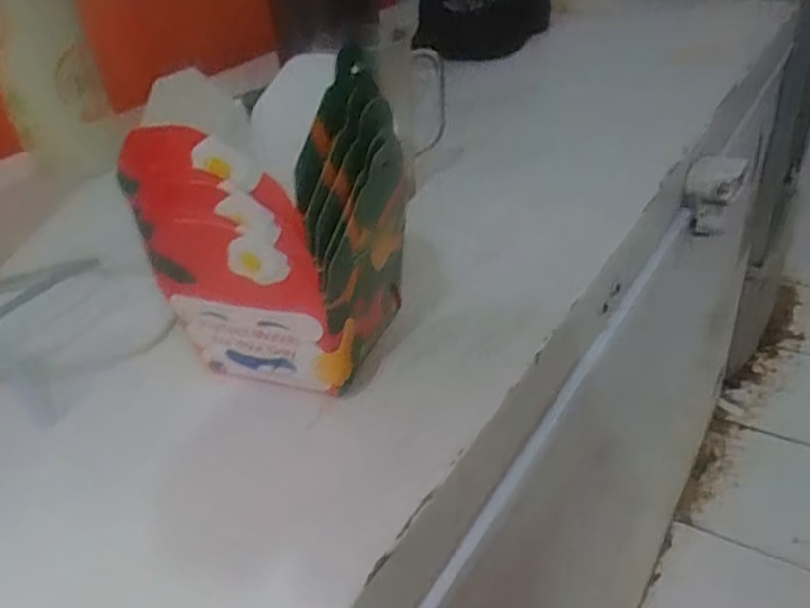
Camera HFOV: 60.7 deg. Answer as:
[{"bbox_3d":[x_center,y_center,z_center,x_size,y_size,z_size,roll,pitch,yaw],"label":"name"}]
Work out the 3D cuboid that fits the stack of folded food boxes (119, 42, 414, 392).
[{"bbox_3d":[-0.064,-0.040,0.365,0.110,0.172,0.098,8,37,20],"label":"stack of folded food boxes"}]

